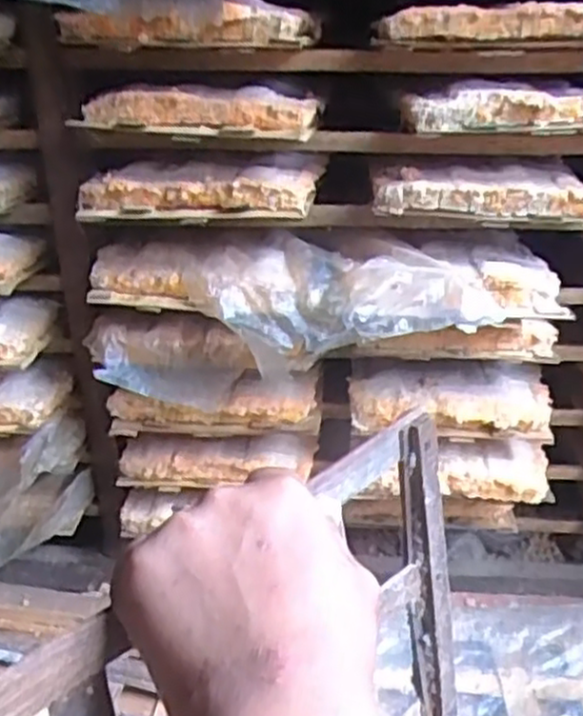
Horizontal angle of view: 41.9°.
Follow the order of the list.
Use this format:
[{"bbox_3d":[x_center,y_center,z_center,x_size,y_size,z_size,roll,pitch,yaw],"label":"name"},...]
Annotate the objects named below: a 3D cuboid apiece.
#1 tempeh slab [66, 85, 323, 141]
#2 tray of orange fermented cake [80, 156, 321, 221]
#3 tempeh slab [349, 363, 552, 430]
[{"bbox_3d":[-0.087,-0.244,0.744,0.222,0.036,0.092,6,25,8],"label":"tempeh slab"},{"bbox_3d":[-0.085,-0.173,0.781,0.259,0.045,0.117,-2,26,-9],"label":"tray of orange fermented cake"},{"bbox_3d":[0.182,0.045,0.863,0.226,0.042,0.081,1,25,-3],"label":"tempeh slab"}]

